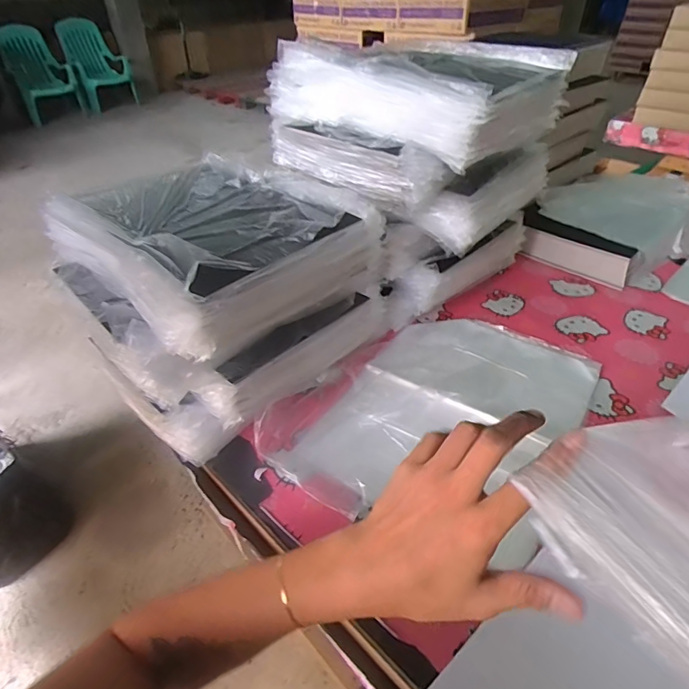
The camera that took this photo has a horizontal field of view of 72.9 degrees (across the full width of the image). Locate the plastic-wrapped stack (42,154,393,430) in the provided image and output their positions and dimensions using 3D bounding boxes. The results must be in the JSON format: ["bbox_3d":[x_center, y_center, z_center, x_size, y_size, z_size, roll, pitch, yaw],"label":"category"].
[{"bbox_3d":[-0.186,-0.105,0.683,0.376,0.221,0.381,30,50,33],"label":"plastic-wrapped stack"}]

